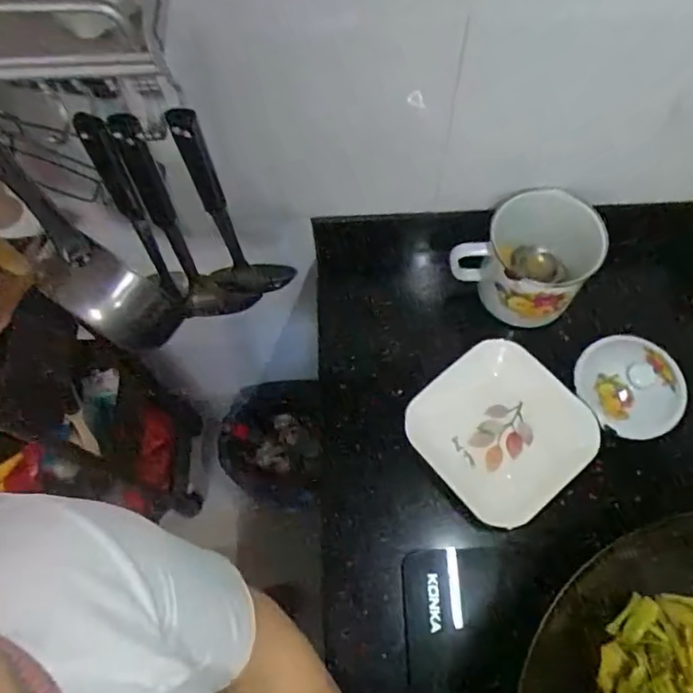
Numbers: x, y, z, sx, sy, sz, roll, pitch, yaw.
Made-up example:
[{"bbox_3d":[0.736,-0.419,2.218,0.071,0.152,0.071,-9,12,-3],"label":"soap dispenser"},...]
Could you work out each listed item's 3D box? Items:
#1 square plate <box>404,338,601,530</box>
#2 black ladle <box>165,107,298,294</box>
[{"bbox_3d":[0.174,0.093,0.669,0.172,0.028,0.171,-40,71,-14],"label":"square plate"},{"bbox_3d":[-0.101,-0.117,0.531,0.077,0.255,0.024,-21,68,-7],"label":"black ladle"}]

